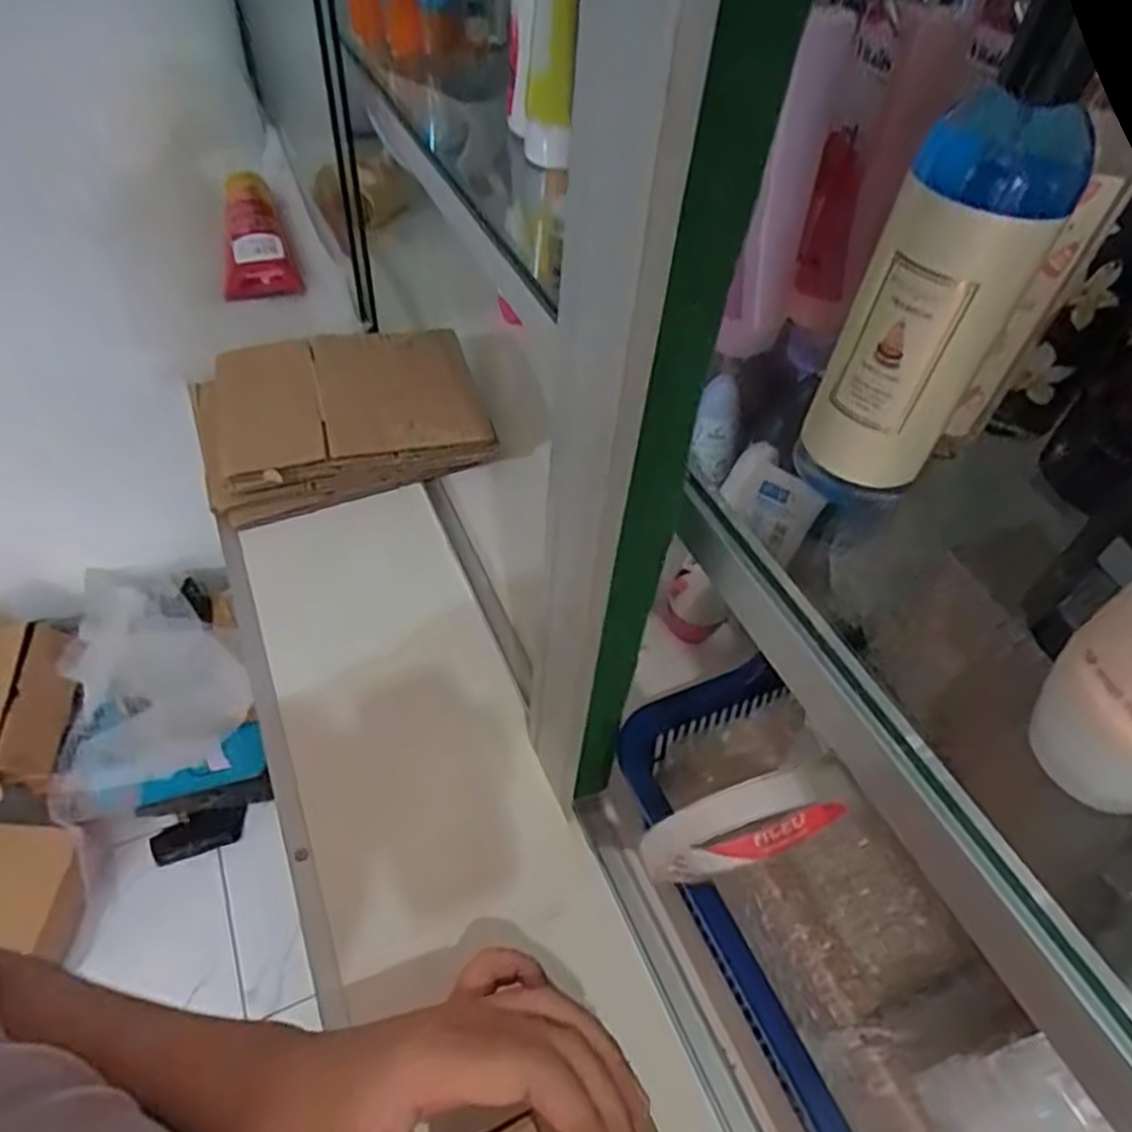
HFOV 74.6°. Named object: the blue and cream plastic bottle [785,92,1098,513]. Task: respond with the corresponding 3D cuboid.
[{"bbox_3d":[0.108,-0.074,0.220,0.038,0.111,0.044,34,56,23],"label":"blue and cream plastic bottle"}]

